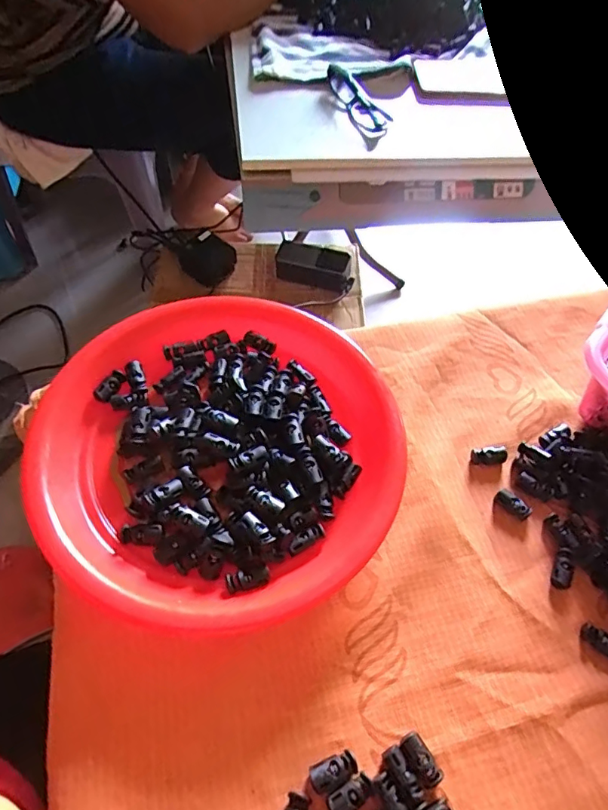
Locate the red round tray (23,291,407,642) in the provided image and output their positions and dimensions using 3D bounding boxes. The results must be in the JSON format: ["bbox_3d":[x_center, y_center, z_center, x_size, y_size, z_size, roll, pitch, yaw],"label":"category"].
[{"bbox_3d":[-0.059,0.031,0.382,0.246,0.039,0.250,2,58,-3],"label":"red round tray"}]

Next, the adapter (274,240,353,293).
[{"bbox_3d":[0.022,-0.250,0.940,0.145,0.053,0.067,18,58,8],"label":"adapter"}]

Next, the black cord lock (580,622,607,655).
[{"bbox_3d":[0.199,0.157,0.343,0.013,0.007,0.028,-38,45,-24],"label":"black cord lock"}]

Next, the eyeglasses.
[{"bbox_3d":[0.069,-0.381,0.652,0.031,0.031,0.139,-15,61,-13],"label":"eyeglasses"}]

